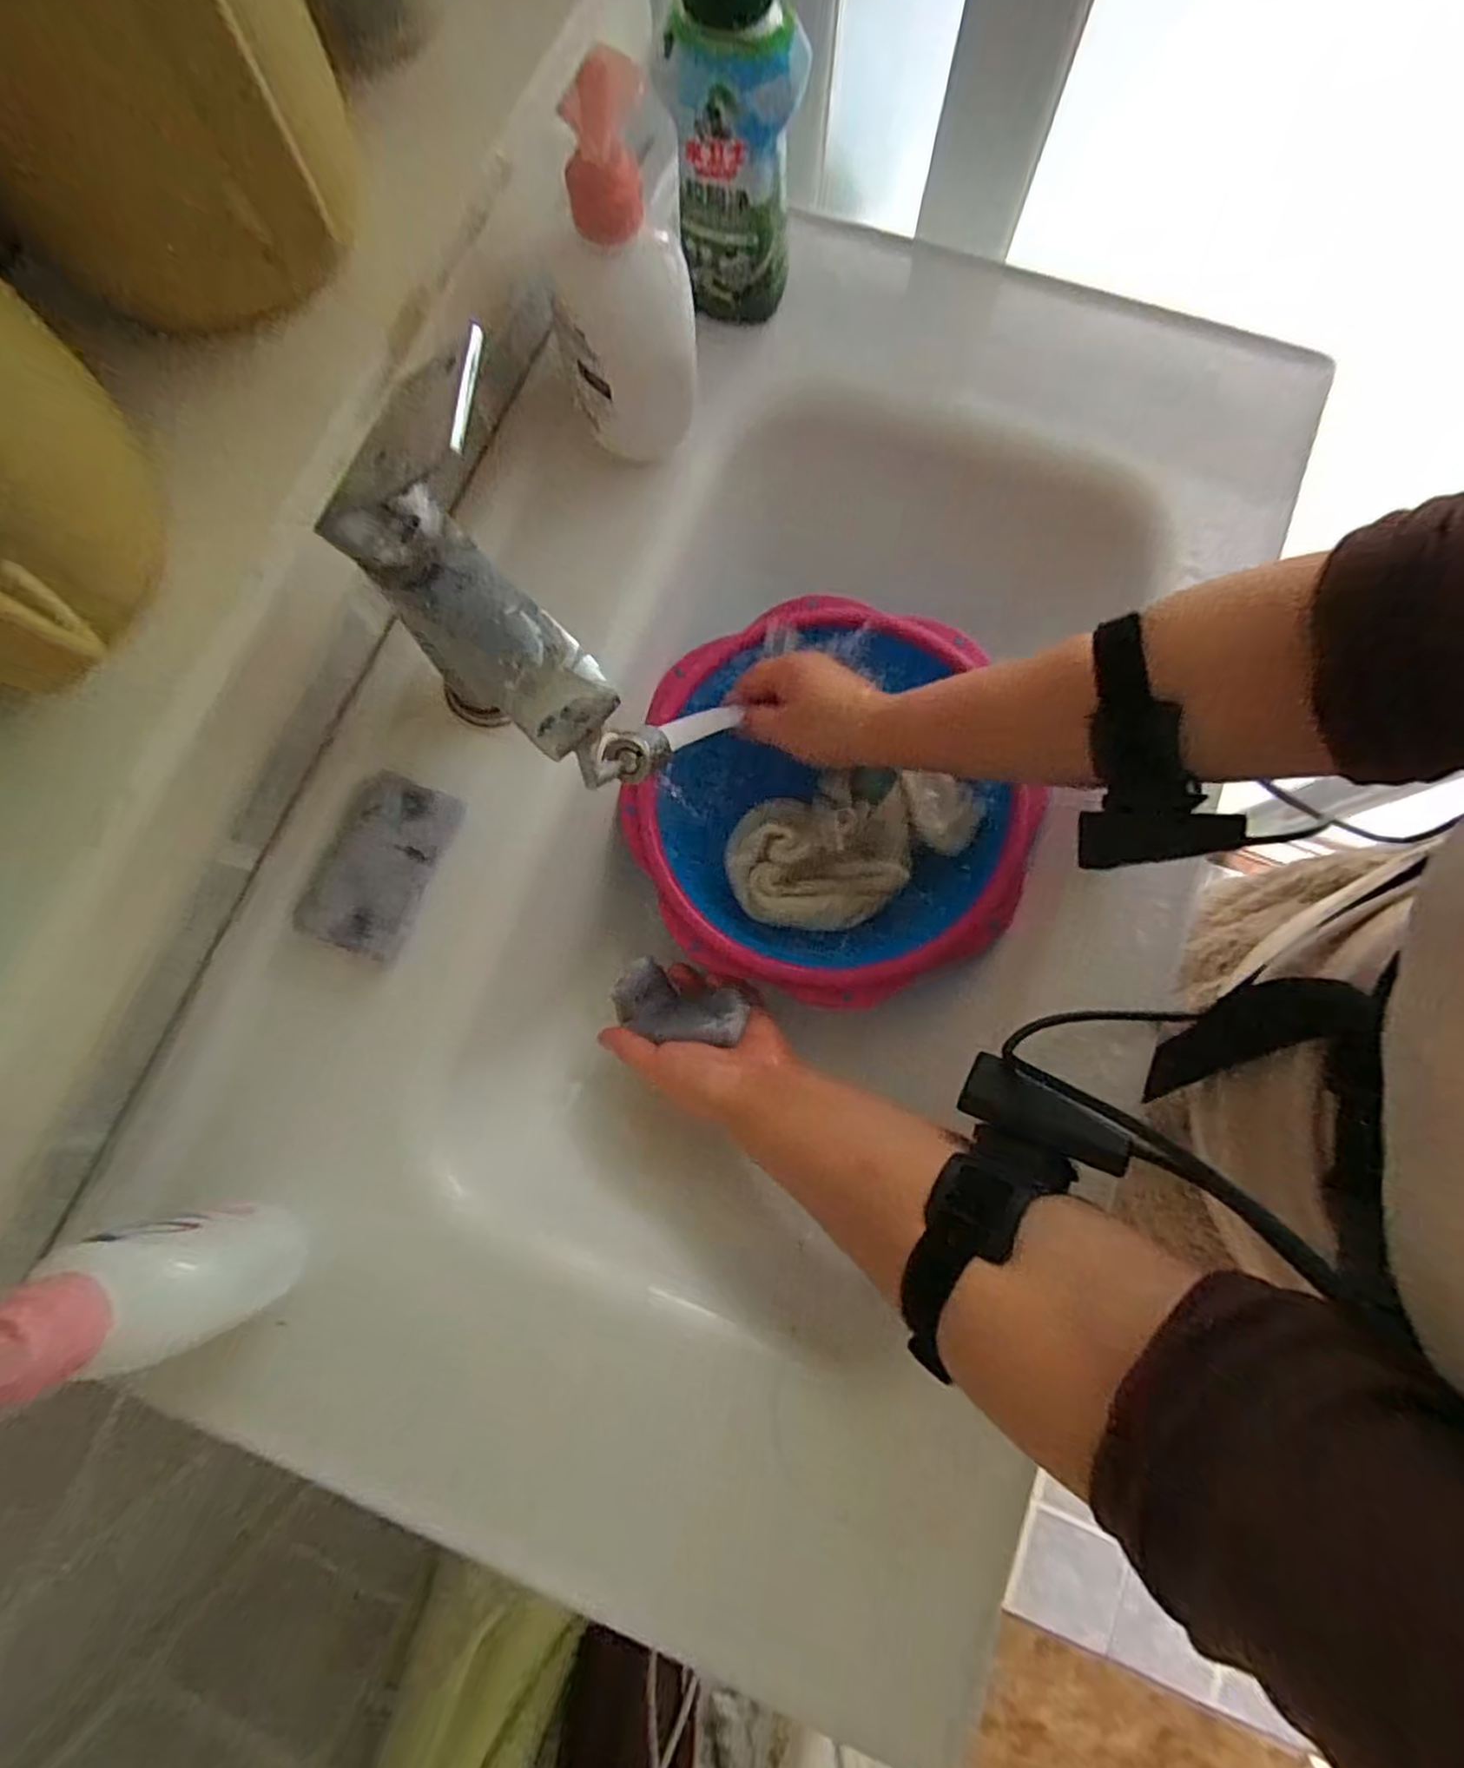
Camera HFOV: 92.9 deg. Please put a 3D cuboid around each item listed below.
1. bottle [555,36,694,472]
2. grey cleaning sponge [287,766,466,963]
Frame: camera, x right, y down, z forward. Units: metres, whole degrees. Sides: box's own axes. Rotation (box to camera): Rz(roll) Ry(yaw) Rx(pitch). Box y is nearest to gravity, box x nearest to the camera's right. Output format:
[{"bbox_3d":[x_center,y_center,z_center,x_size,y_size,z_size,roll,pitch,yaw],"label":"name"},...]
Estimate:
[{"bbox_3d":[-0.057,-0.311,0.356,0.061,0.154,0.067,0,79,1],"label":"bottle"},{"bbox_3d":[-0.193,-0.011,0.382,0.052,0.015,0.096,20,80,4],"label":"grey cleaning sponge"}]

